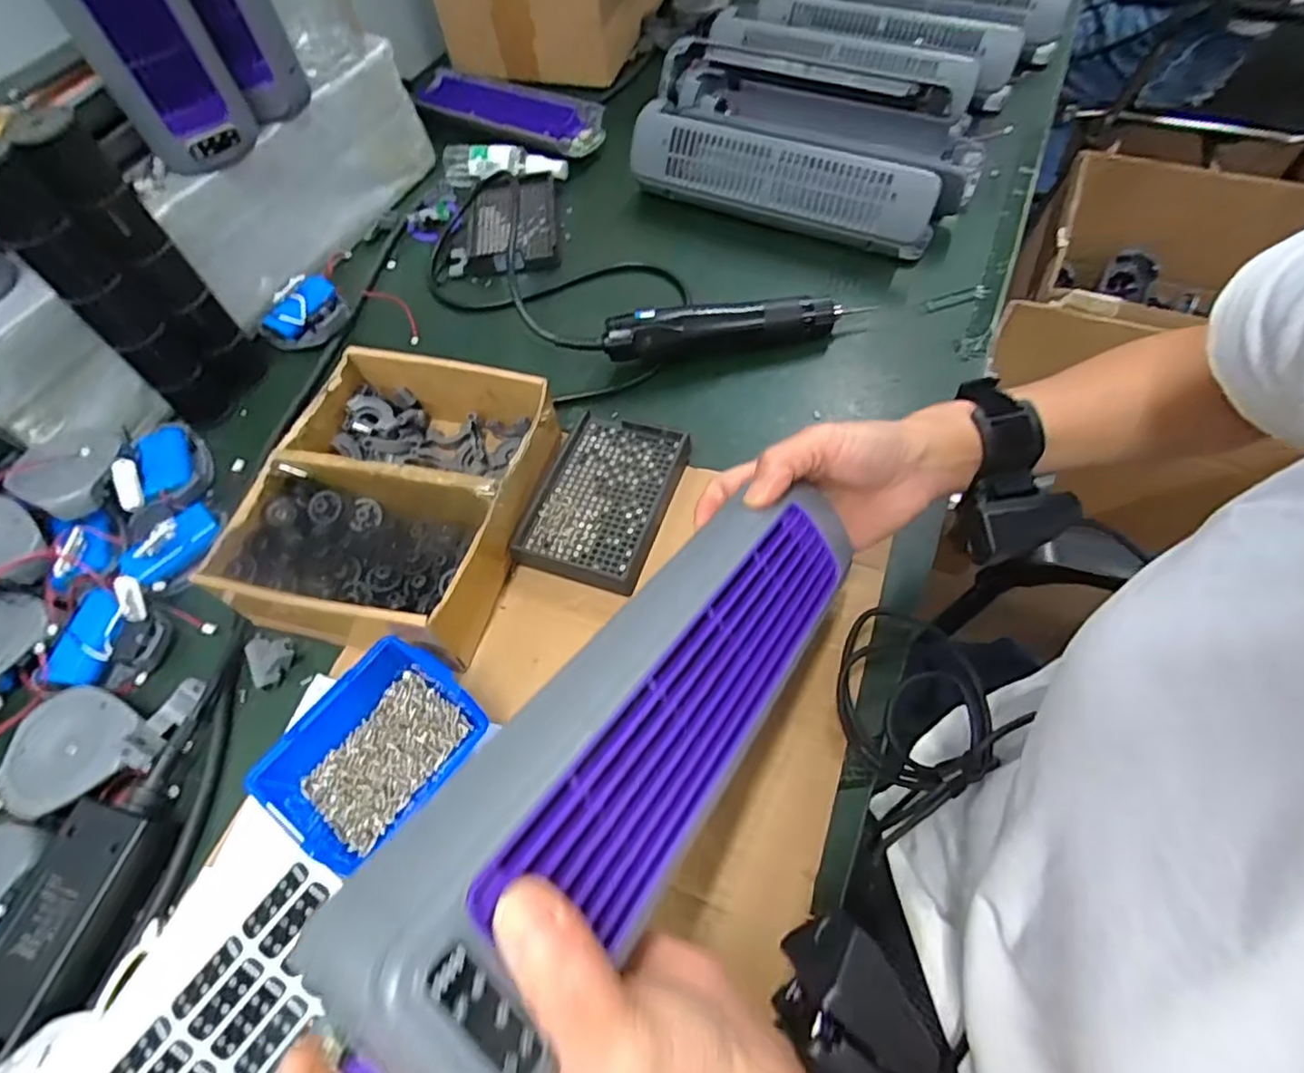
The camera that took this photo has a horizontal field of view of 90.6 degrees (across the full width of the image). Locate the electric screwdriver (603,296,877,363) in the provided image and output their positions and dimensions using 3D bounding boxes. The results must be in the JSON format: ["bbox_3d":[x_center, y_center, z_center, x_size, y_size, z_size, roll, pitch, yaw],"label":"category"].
[{"bbox_3d":[0.074,-0.180,0.554,0.228,0.044,0.030,-10,57,-3],"label":"electric screwdriver"}]

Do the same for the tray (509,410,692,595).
[{"bbox_3d":[-0.036,-0.030,0.475,0.094,0.016,0.134,16,59,12],"label":"tray"}]

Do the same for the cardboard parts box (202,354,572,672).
[{"bbox_3d":[-0.179,-0.031,0.454,0.168,0.061,0.204,11,59,10],"label":"cardboard parts box"}]

